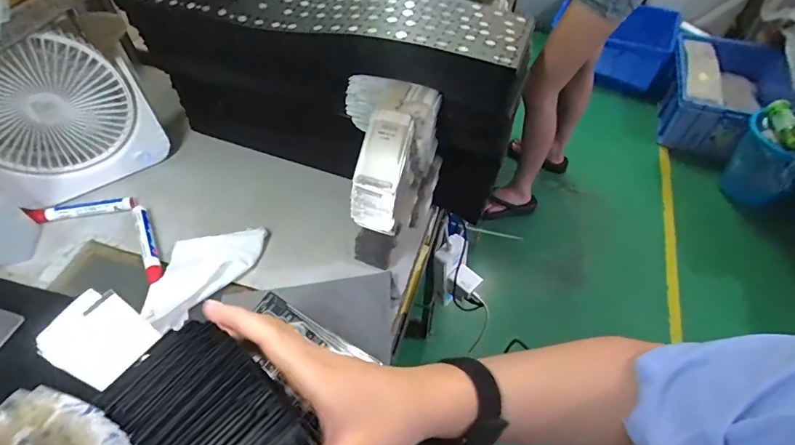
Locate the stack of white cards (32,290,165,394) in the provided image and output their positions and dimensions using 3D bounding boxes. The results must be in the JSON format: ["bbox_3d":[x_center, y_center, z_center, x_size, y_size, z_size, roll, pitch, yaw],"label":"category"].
[{"bbox_3d":[-0.236,0.092,0.334,0.066,0.006,0.065,46,77,-4],"label":"stack of white cards"}]

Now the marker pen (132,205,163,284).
[{"bbox_3d":[-0.289,0.026,0.494,0.016,0.021,0.123,-25,56,-17],"label":"marker pen"}]

